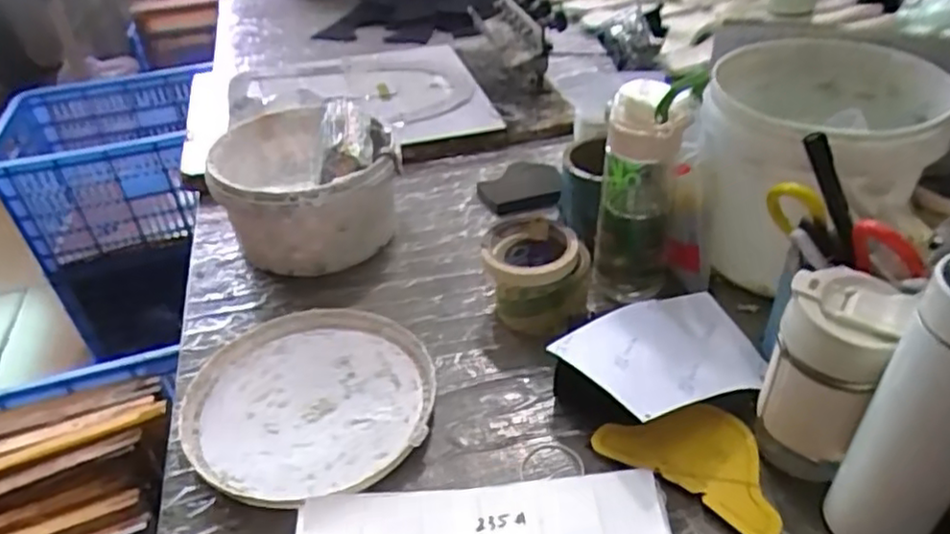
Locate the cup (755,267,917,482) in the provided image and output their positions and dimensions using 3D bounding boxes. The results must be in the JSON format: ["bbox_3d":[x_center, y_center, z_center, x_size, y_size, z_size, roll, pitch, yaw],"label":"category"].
[{"bbox_3d":[0.258,0.080,0.496,0.064,0.153,0.069,-2,38,2],"label":"cup"}]

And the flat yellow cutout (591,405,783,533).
[{"bbox_3d":[0.181,0.148,0.538,0.143,0.008,0.091,24,46,33],"label":"flat yellow cutout"}]

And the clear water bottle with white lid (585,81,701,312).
[{"bbox_3d":[0.158,-0.065,0.657,0.073,0.239,0.072,8,39,14],"label":"clear water bottle with white lid"}]

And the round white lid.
[{"bbox_3d":[-0.144,0.116,0.597,0.206,0.021,0.205,-2,38,2],"label":"round white lid"}]

